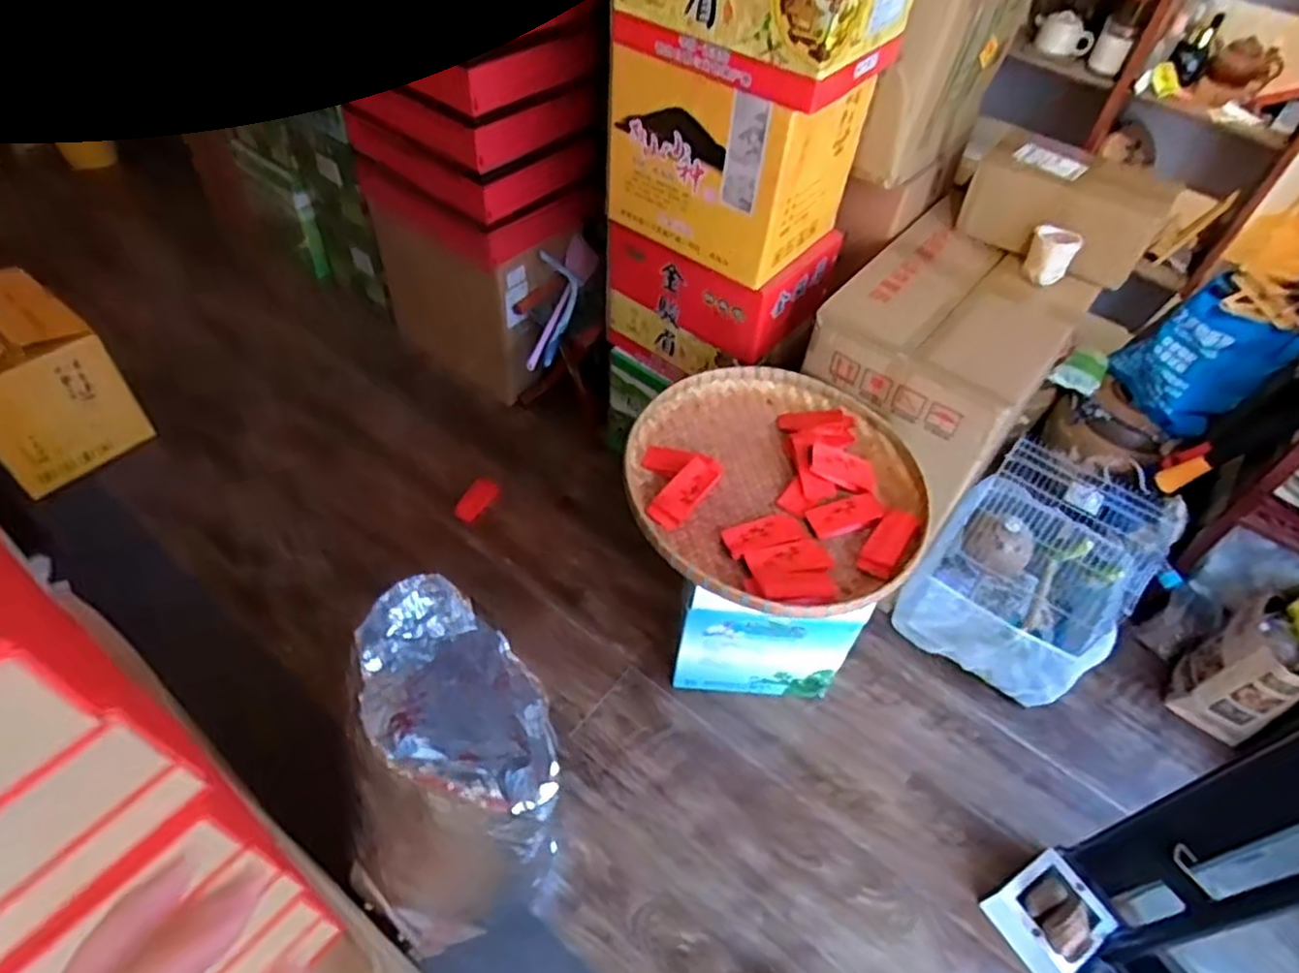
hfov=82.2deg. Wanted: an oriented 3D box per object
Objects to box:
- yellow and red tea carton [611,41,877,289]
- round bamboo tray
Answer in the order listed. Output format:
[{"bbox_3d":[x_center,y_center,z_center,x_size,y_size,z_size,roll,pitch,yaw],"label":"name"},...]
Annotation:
[{"bbox_3d":[0.165,-0.642,1.409,0.379,0.311,0.295,34,57,18],"label":"yellow and red tea carton"},{"bbox_3d":[0.211,-0.009,1.254,0.498,0.098,0.496,3,53,-4],"label":"round bamboo tray"}]

